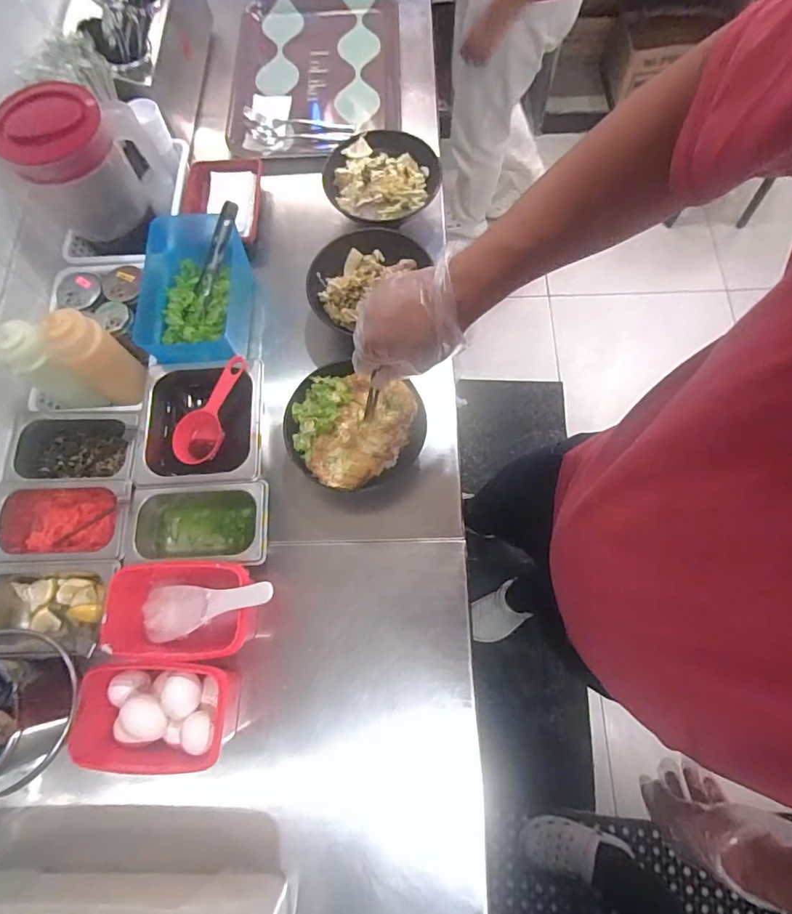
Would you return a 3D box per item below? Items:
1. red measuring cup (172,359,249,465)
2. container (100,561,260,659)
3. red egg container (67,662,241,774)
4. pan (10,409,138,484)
[{"bbox_3d":[-0.249,-0.066,0.652,0.056,0.035,0.157,24,86,10],"label":"red measuring cup"},{"bbox_3d":[-0.258,0.184,0.579,0.168,0.079,0.106,-2,71,2],"label":"container"},{"bbox_3d":[-0.265,0.290,0.548,0.166,0.089,0.110,-1,71,2],"label":"red egg container"},{"bbox_3d":[-0.425,-0.006,0.660,0.173,0.071,0.102,-3,71,2],"label":"pan"}]

